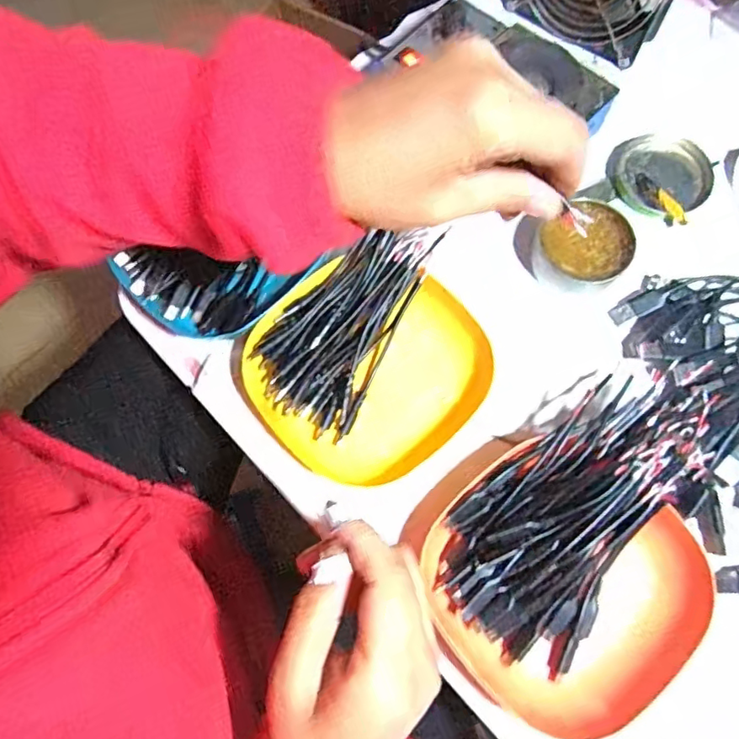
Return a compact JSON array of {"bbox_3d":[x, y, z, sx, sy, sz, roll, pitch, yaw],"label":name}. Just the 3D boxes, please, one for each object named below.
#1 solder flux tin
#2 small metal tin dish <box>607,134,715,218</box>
[{"bbox_3d":[0.146,-0.083,0.380,0.063,0.026,0.054,-27,72,-4],"label":"solder flux tin"},{"bbox_3d":[0.213,-0.142,0.407,0.068,0.011,0.064,-1,73,5],"label":"small metal tin dish"}]

